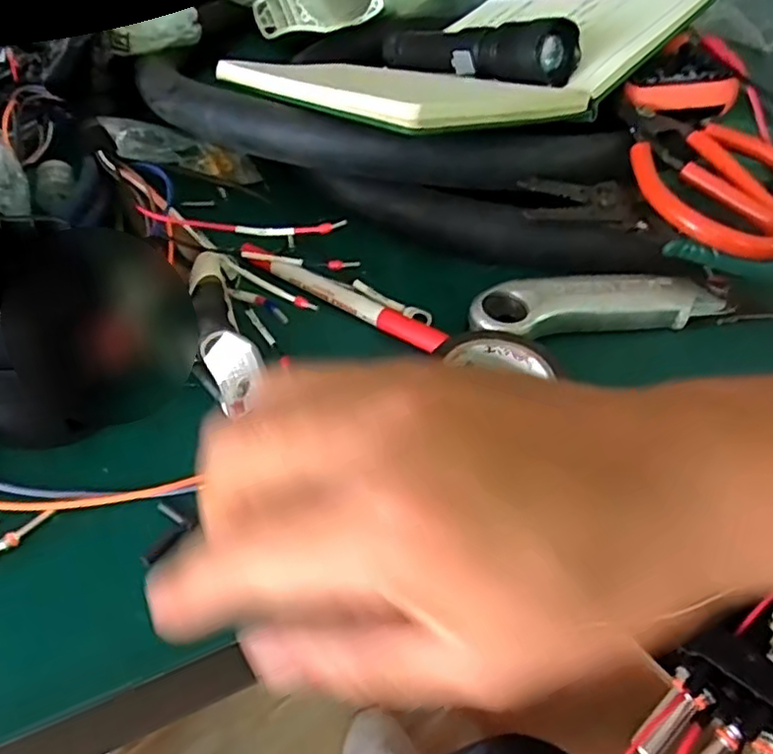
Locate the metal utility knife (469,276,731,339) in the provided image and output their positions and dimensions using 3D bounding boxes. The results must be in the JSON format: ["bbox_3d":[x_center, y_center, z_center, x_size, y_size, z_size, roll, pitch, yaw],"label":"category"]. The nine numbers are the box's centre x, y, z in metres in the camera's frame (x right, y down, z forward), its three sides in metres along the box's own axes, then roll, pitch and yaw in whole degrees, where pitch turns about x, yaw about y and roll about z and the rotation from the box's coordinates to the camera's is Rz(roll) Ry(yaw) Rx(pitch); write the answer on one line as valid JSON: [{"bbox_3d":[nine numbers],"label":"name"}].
[{"bbox_3d":[0.112,-0.039,0.348,0.139,0.017,0.033,-9,46,-12],"label":"metal utility knife"}]

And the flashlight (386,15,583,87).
[{"bbox_3d":[0.053,-0.223,0.449,0.037,0.035,0.156,-31,40,-29],"label":"flashlight"}]

